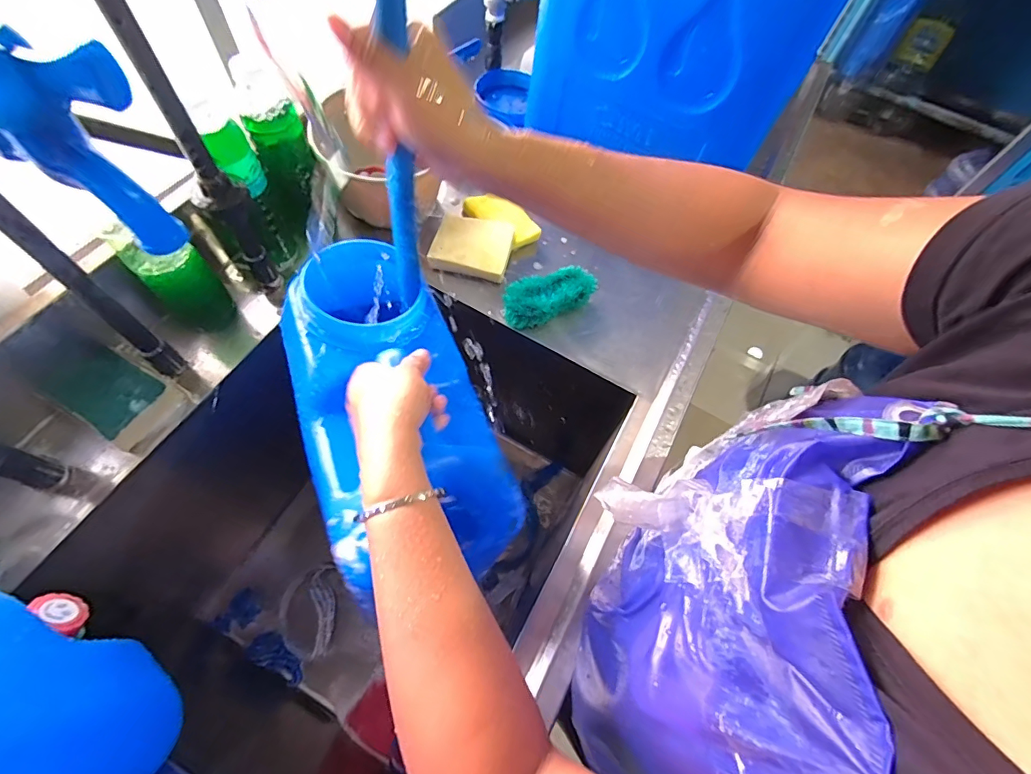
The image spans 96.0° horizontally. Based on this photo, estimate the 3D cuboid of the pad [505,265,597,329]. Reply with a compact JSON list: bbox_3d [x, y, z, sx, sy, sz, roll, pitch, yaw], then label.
[{"bbox_3d":[0.045,-0.117,0.602,0.125,0.034,0.055,-19,65,-13],"label":"pad"}]

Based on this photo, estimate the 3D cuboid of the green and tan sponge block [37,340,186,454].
[{"bbox_3d":[-0.431,0.006,0.497,0.109,0.034,0.074,28,64,11],"label":"green and tan sponge block"}]

